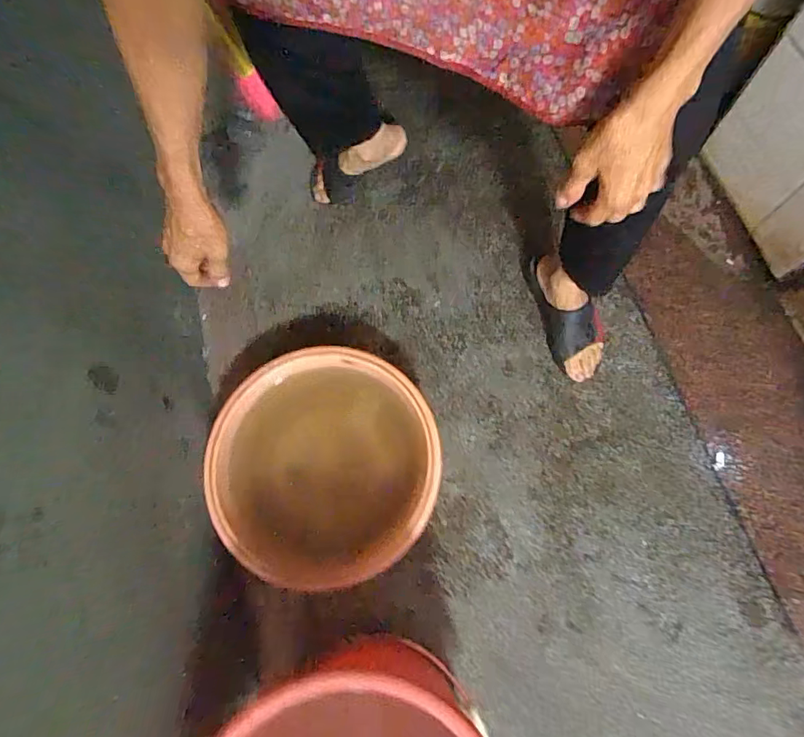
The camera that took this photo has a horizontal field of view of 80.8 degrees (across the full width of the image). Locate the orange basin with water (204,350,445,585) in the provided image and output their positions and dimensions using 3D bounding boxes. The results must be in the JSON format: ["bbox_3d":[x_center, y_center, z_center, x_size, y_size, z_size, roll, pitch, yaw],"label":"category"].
[{"bbox_3d":[-0.128,0.150,0.767,0.347,0.108,0.347,-1,72,4],"label":"orange basin with water"}]

